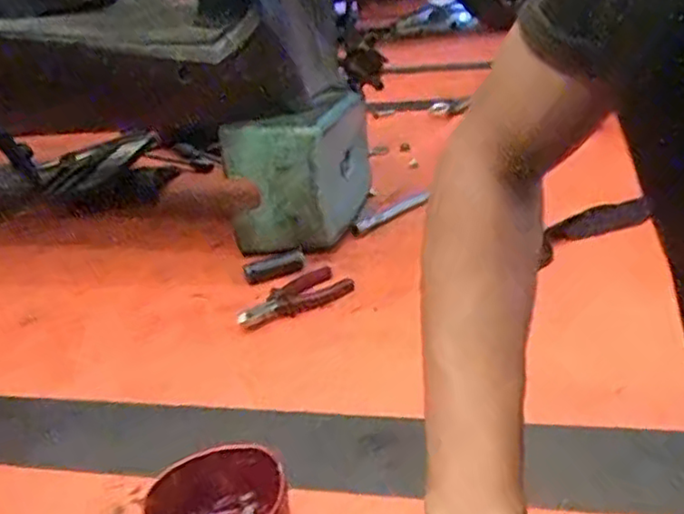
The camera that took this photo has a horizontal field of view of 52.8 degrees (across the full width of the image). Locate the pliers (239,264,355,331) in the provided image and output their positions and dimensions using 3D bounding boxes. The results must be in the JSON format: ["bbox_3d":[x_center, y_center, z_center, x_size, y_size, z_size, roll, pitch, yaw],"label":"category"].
[{"bbox_3d":[-0.063,0.051,0.855,0.156,0.029,0.062,-23,30,-31],"label":"pliers"}]

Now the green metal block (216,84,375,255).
[{"bbox_3d":[-0.058,-0.133,1.026,0.136,0.180,0.255,4,28,21],"label":"green metal block"}]

